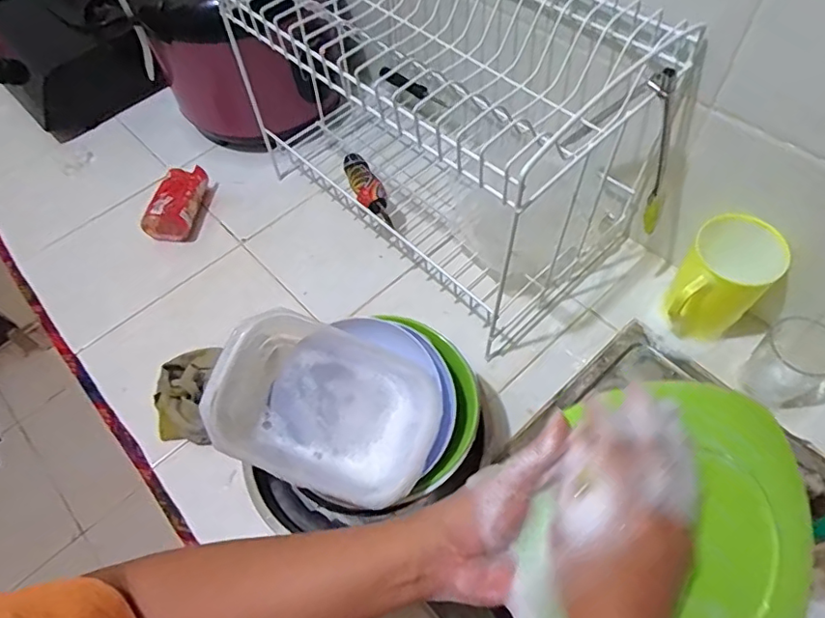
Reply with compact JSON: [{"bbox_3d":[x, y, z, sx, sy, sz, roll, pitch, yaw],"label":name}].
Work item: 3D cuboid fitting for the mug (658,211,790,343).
[{"bbox_3d":[0.323,-0.018,0.604,0.081,0.137,0.106,36,66,23],"label":"mug"}]

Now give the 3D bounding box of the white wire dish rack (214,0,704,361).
[{"bbox_3d":[0.028,-0.230,0.668,0.453,0.297,0.246,39,67,24],"label":"white wire dish rack"}]

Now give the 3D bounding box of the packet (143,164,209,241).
[{"bbox_3d":[-0.328,-0.150,0.785,0.059,0.056,0.104,7,58,8],"label":"packet"}]

